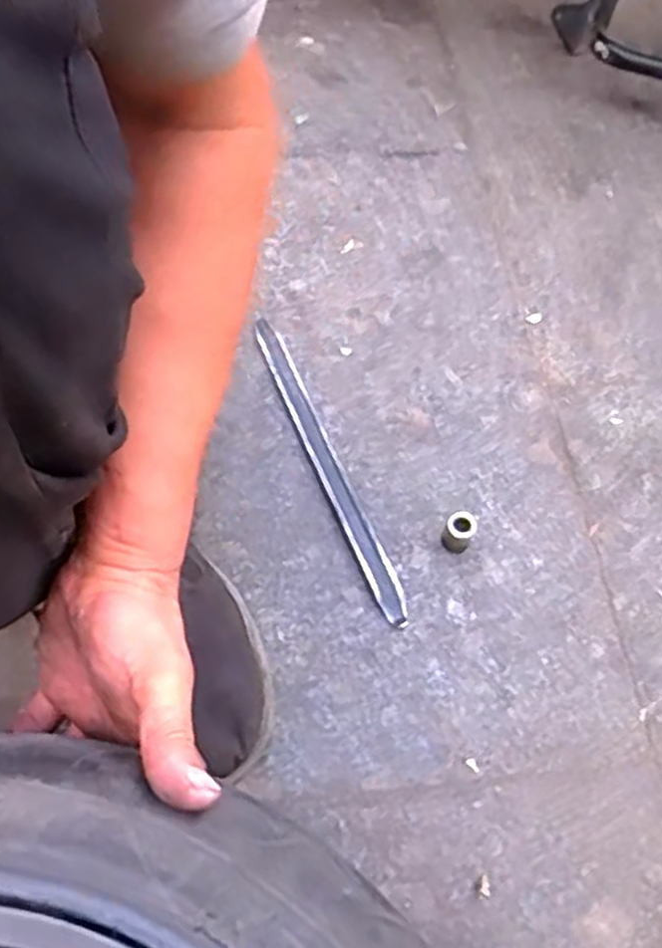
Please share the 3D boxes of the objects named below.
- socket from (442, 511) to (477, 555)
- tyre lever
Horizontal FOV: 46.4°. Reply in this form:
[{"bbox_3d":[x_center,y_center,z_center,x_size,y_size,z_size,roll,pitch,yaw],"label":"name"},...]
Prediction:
[{"bbox_3d":[0.093,0.042,0.561,0.020,0.033,0.021,2,60,-3],"label":"socket"},{"bbox_3d":[-0.004,-0.011,0.594,0.021,0.010,0.275,-19,63,-14],"label":"tyre lever"}]

